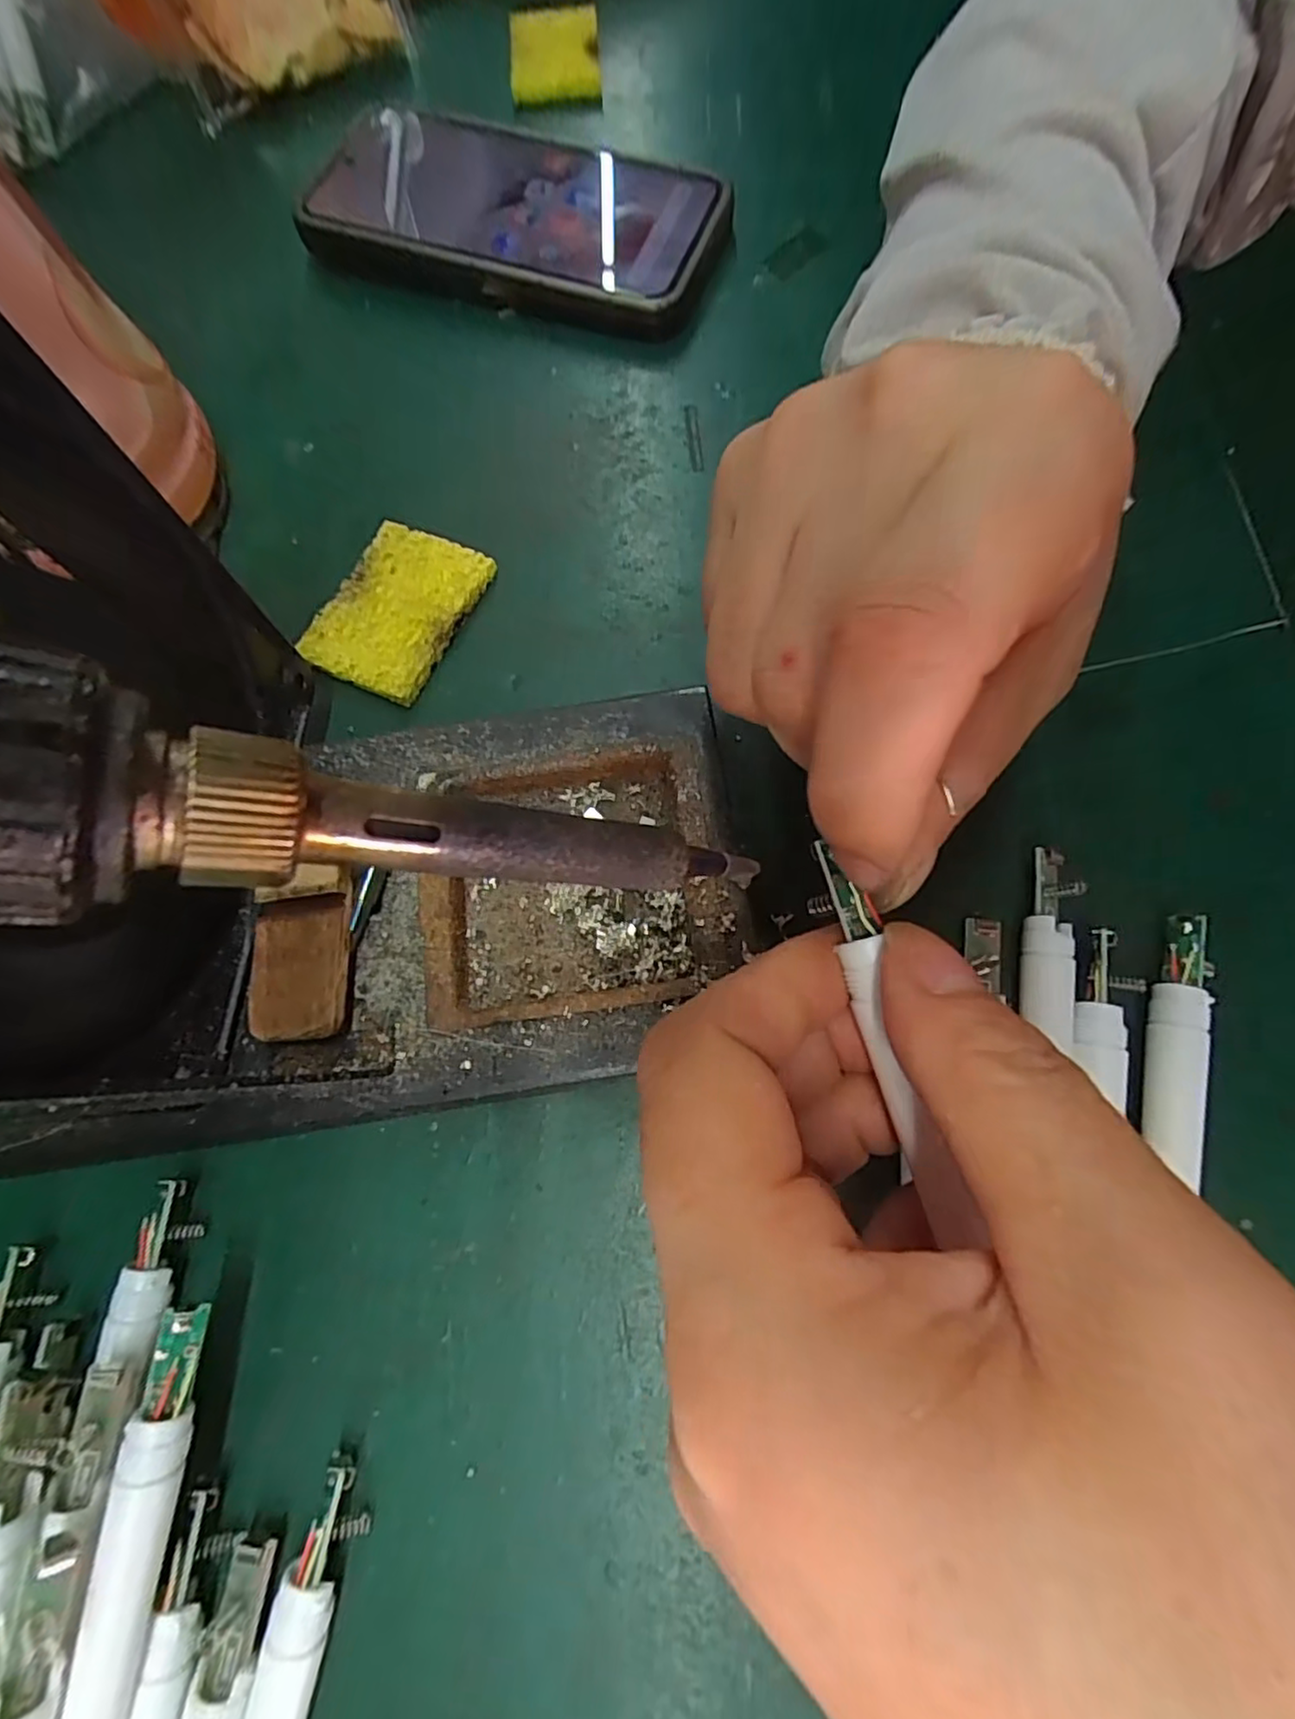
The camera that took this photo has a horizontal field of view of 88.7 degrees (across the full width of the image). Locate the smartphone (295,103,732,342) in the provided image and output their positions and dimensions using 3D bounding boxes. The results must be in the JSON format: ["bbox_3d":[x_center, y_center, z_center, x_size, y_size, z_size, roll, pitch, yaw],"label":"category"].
[{"bbox_3d":[-0.048,-0.242,0.247,0.149,0.013,0.073,19,82,6],"label":"smartphone"}]

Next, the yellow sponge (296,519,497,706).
[{"bbox_3d":[-0.078,-0.079,0.207,0.040,0.007,0.055,24,74,10],"label":"yellow sponge"}]

